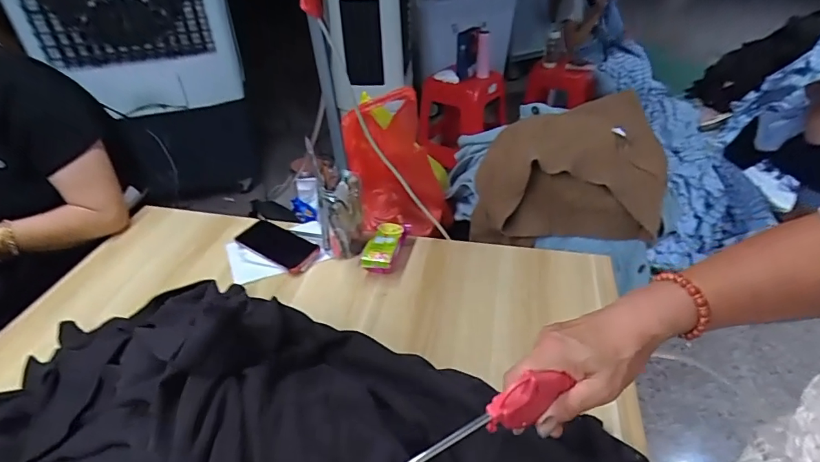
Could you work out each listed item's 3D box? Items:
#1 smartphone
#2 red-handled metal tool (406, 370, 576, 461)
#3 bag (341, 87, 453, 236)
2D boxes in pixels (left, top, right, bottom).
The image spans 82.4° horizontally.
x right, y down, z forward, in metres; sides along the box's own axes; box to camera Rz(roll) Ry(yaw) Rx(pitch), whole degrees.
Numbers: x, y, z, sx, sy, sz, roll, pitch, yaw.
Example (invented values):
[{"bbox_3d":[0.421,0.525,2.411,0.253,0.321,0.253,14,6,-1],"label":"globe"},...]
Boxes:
[{"bbox_3d":[-0.252,0.025,0.894,0.160,0.011,0.071,22,51,23],"label":"smartphone"},{"bbox_3d":[0.047,0.144,0.344,0.167,0.047,0.015,-21,41,-17],"label":"red-handled metal tool"},{"bbox_3d":[-0.023,-0.149,1.030,0.223,0.301,0.121,-7,37,-7],"label":"bag"}]

